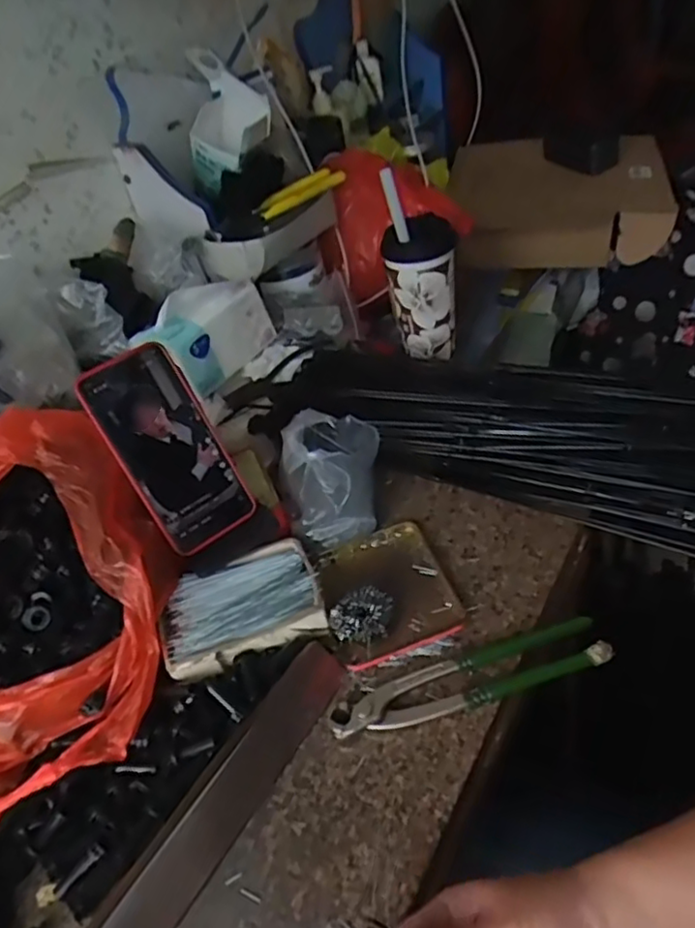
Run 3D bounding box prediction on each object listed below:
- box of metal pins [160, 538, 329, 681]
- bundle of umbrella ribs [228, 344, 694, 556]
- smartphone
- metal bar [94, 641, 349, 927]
[{"bbox_3d":[-0.087,0.112,0.519,0.124,0.027,0.088,-19,43,-15],"label":"box of metal pins"},{"bbox_3d":[0.151,-0.047,0.638,0.599,0.096,0.208,15,49,30],"label":"bundle of umbrella ribs"},{"bbox_3d":[-0.143,-0.011,0.523,0.078,0.161,0.009,-33,15,-18],"label":"smartphone"},{"bbox_3d":[-0.092,0.236,0.413,0.040,0.014,0.283,39,55,4],"label":"metal bar"}]

